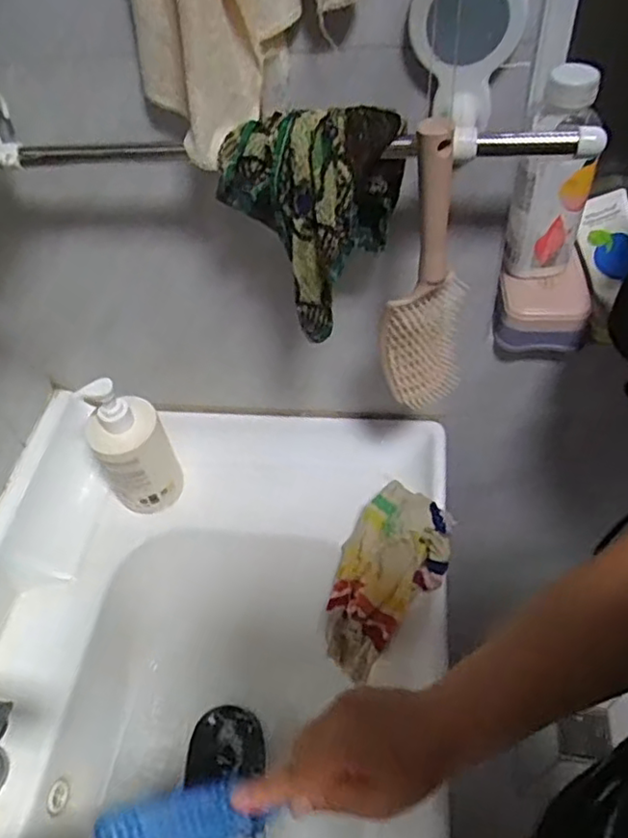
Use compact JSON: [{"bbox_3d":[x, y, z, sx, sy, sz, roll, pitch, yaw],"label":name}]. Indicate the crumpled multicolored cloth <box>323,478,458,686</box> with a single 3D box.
[{"bbox_3d":[0.067,0.163,0.647,0.102,0.038,0.190,25,89,35],"label":"crumpled multicolored cloth"}]

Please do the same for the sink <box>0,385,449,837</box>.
[{"bbox_3d":[-0.128,0.344,0.583,0.468,0.165,0.809,2,51,7],"label":"sink"}]

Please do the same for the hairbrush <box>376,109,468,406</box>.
[{"bbox_3d":[0.087,-0.105,0.508,0.069,0.236,0.041,1,51,6],"label":"hairbrush"}]

